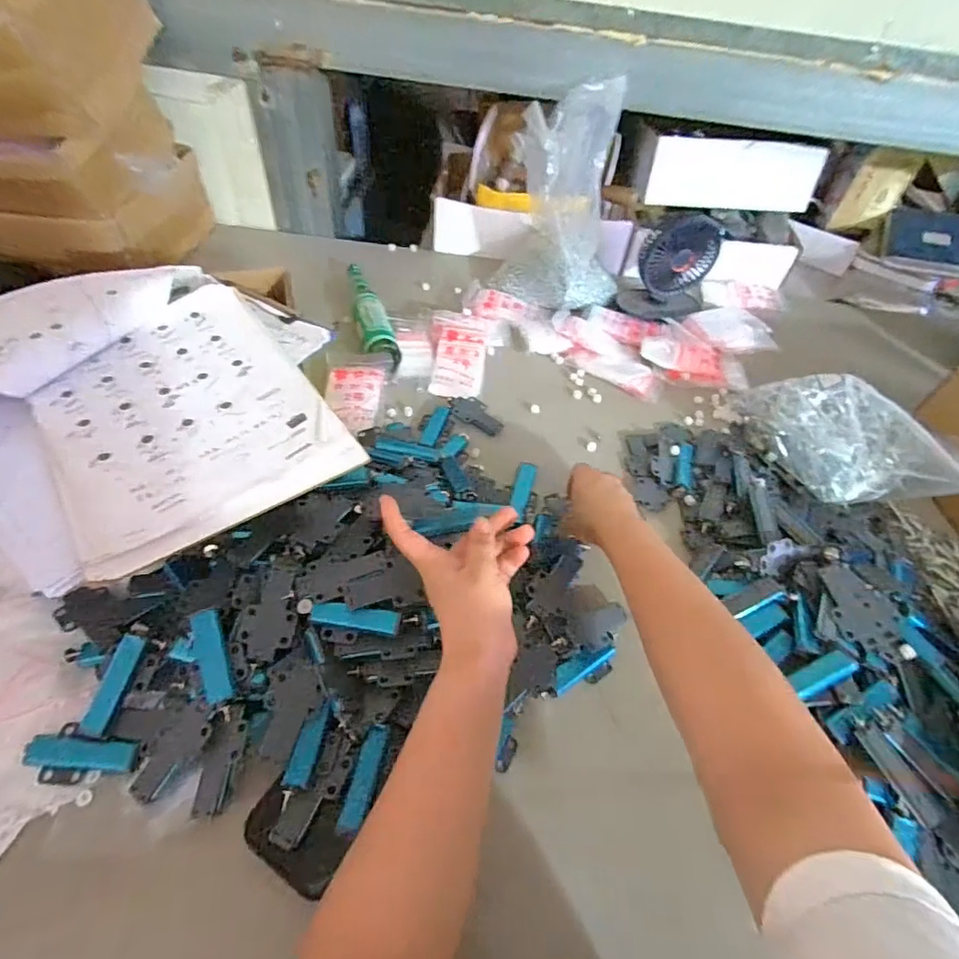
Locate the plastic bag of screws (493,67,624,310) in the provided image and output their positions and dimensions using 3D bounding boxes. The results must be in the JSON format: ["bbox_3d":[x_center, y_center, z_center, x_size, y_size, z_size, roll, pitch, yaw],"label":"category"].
[{"bbox_3d":[0.130,-0.398,0.763,0.186,0.277,0.124,21,53,11],"label":"plastic bag of screws"}]

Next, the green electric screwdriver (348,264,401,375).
[{"bbox_3d":[-0.166,-0.257,0.774,0.050,0.042,0.270,-12,54,-14],"label":"green electric screwdriver"}]

